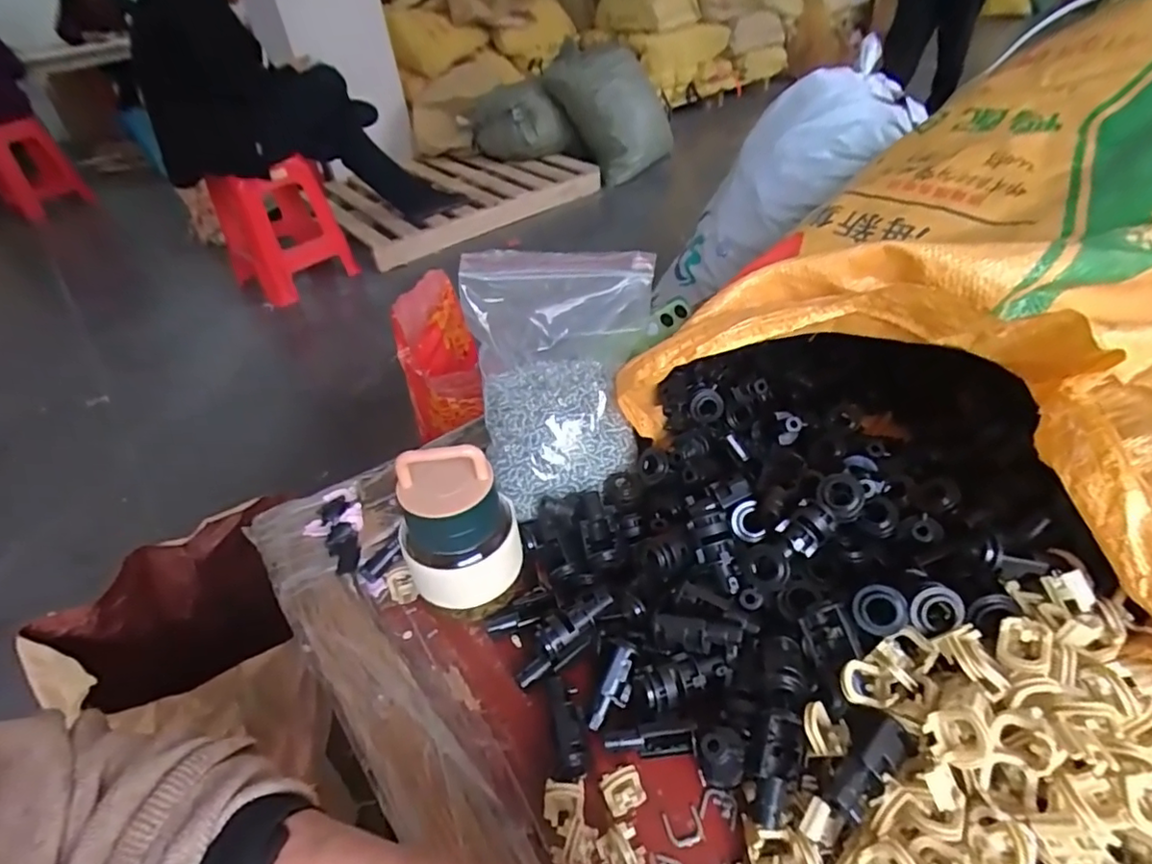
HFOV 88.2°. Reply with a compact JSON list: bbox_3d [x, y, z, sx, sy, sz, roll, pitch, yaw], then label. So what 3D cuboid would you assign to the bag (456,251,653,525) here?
[{"bbox_3d":[-0.009,-0.057,0.457,0.135,0.142,0.164,-3,41,5],"label":"bag"}]

